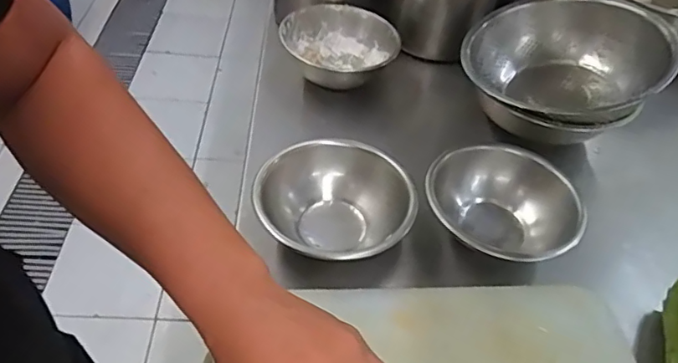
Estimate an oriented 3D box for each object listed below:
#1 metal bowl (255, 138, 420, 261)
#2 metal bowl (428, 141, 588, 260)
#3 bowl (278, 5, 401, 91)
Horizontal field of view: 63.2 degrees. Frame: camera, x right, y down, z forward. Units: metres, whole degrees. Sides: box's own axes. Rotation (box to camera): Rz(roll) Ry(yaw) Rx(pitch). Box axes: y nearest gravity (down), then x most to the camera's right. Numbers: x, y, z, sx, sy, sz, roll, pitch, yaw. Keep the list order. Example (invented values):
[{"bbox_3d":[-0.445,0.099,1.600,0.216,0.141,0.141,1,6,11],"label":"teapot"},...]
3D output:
[{"bbox_3d":[-0.003,0.028,0.544,0.153,0.063,0.134,-22,52,-26],"label":"metal bowl"},{"bbox_3d":[0.167,0.029,0.562,0.143,0.068,0.151,4,46,-4],"label":"metal bowl"},{"bbox_3d":[-0.004,-0.172,0.735,0.141,0.063,0.138,4,46,-4],"label":"bowl"}]

